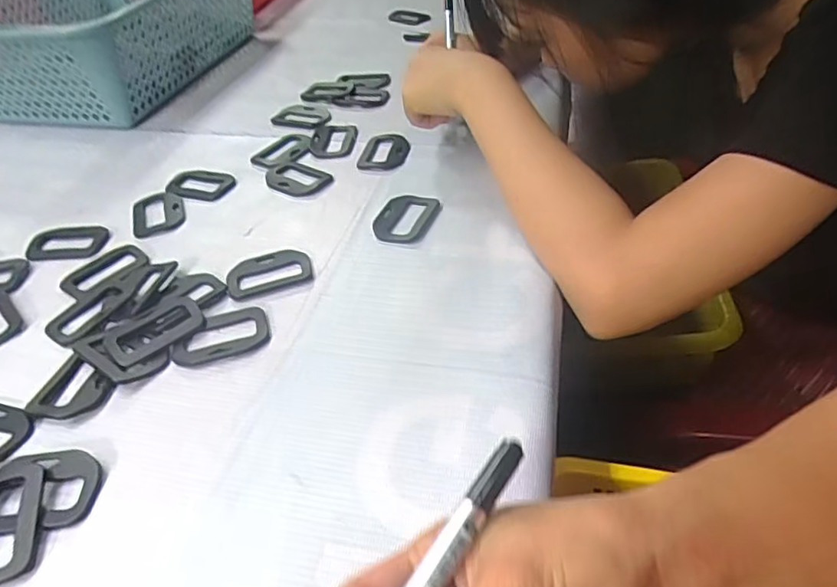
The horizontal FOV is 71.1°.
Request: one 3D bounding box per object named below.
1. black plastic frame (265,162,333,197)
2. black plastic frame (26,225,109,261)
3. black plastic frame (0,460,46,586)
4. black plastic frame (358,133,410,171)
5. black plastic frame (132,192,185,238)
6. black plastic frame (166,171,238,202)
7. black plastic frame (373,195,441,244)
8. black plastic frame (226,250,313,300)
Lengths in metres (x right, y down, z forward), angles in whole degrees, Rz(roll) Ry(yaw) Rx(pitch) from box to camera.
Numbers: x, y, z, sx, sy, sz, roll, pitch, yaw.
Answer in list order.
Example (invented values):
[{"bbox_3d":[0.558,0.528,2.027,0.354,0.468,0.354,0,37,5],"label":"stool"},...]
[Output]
[{"bbox_3d":[-0.112,-0.104,0.530,0.067,0.004,0.041,20,47,26],"label":"black plastic frame"},{"bbox_3d":[-0.289,-0.043,0.482,0.054,0.006,0.040,-2,41,3],"label":"black plastic frame"},{"bbox_3d":[-0.209,0.114,0.290,0.039,0.010,0.063,-14,42,-10],"label":"black plastic frame"},{"bbox_3d":[-0.033,-0.135,0.555,0.046,0.007,0.068,0,41,5],"label":"black plastic frame"},{"bbox_3d":[-0.224,-0.070,0.505,0.041,0.006,0.060,-17,42,-14],"label":"black plastic frame"},{"bbox_3d":[-0.200,-0.100,0.537,0.057,0.006,0.041,5,42,12],"label":"black plastic frame"},{"bbox_3d":[-0.011,-0.061,0.471,0.045,0.005,0.063,12,44,19],"label":"black plastic frame"},{"bbox_3d":[-0.110,-0.016,0.431,0.061,0.004,0.044,-16,42,-12],"label":"black plastic frame"}]

